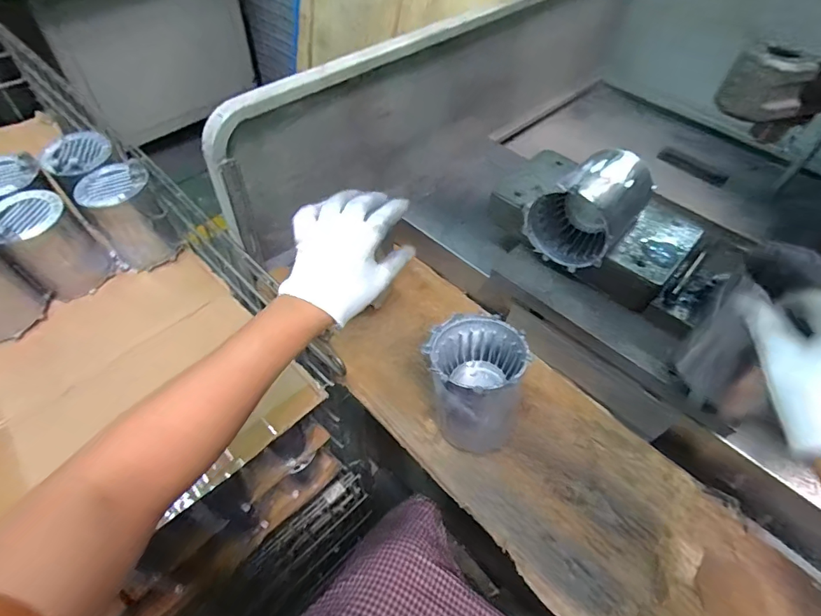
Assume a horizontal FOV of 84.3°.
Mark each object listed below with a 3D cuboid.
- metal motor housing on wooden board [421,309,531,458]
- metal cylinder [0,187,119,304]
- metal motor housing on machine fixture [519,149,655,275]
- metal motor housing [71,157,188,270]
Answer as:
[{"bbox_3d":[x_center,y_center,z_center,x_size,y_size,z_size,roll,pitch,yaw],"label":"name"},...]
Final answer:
[{"bbox_3d":[0.061,0.078,0.474,0.094,0.119,0.104,11,53,5],"label":"metal motor housing on wooden board"},{"bbox_3d":[-0.470,-0.082,0.592,0.086,0.116,0.094,34,58,20],"label":"metal cylinder"},{"bbox_3d":[0.202,-0.116,0.507,0.096,0.089,0.121,37,60,22],"label":"metal motor housing on machine fixture"},{"bbox_3d":[-0.387,-0.130,0.626,0.093,0.119,0.088,-36,63,-26],"label":"metal motor housing"}]

